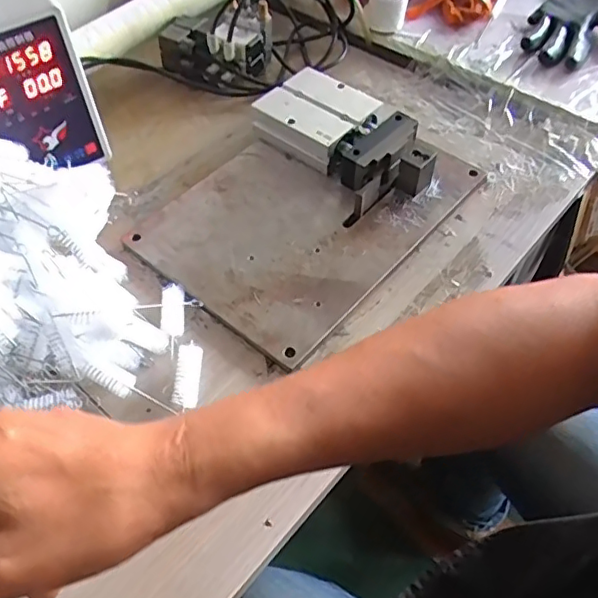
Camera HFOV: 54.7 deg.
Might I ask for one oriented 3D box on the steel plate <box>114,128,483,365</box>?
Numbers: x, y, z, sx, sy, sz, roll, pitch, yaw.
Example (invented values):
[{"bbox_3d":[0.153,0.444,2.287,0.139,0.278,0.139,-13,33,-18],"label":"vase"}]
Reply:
[{"bbox_3d":[0.010,-0.095,0.590,0.223,0.016,0.304,34,61,23],"label":"steel plate"}]

